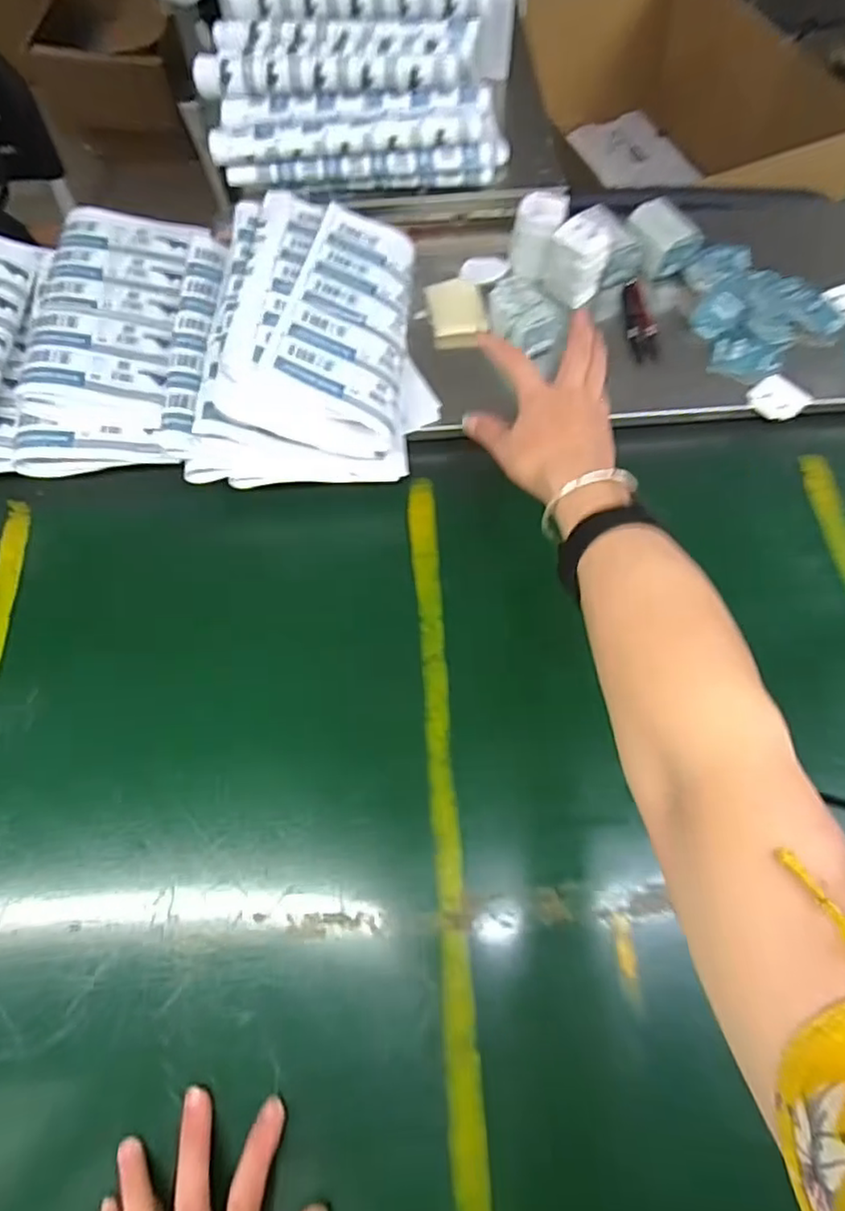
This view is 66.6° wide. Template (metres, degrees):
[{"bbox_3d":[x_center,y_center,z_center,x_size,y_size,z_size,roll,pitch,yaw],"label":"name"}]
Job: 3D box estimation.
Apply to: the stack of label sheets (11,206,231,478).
[{"bbox_3d":[-0.265,-0.243,0.573,0.175,0.049,0.282,-2,64,1],"label":"stack of label sheets"}]

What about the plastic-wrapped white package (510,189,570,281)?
[{"bbox_3d":[0.109,-0.347,0.610,0.046,0.057,0.056,13,65,8],"label":"plastic-wrapped white package"}]

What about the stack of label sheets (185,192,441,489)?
[{"bbox_3d":[-0.094,-0.236,0.547,0.195,0.095,0.262,-3,64,0],"label":"stack of label sheets"}]

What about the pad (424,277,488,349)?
[{"bbox_3d":[0.033,-0.275,0.606,0.049,0.017,0.079,-8,64,-2],"label":"pad"}]

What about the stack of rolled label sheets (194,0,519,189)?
[{"bbox_3d":[-0.055,-0.516,0.619,0.298,0.120,0.218,-5,64,-1],"label":"stack of rolled label sheets"}]

